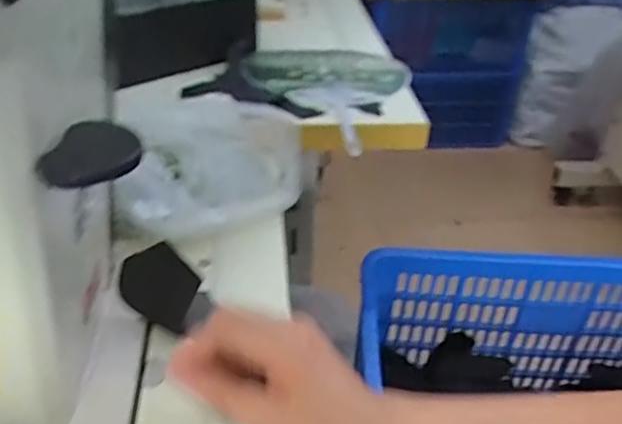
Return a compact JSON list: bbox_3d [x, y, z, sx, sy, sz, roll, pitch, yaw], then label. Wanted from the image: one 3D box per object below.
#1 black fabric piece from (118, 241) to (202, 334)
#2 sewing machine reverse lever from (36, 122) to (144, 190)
[{"bbox_3d":[-0.122,0.056,0.464,0.067,0.068,0.005,28,24,14],"label":"black fabric piece"},{"bbox_3d":[-0.108,-0.030,0.302,0.044,0.007,0.054,8,36,7],"label":"sewing machine reverse lever"}]

